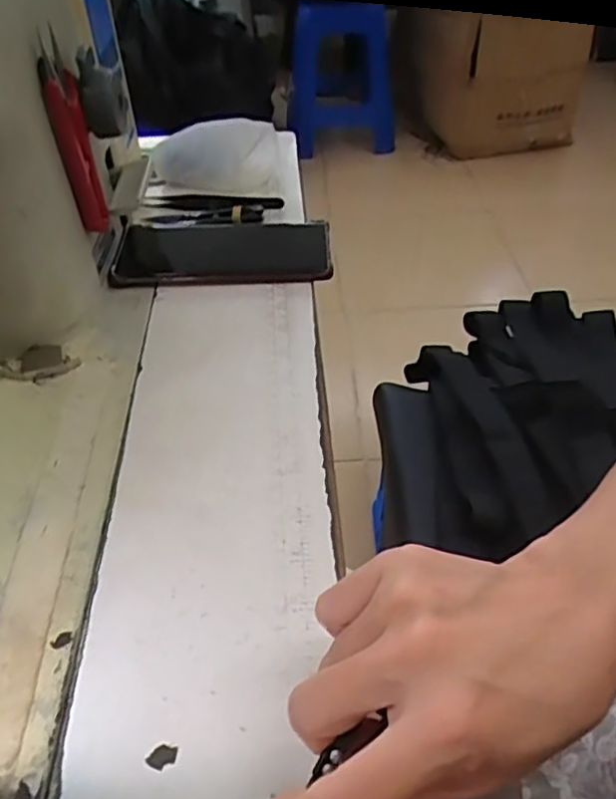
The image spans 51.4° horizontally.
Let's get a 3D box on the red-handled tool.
[{"bbox_3d":[-0.142,-0.157,0.390,0.018,0.110,0.019,-11,45,-10],"label":"red-handled tool"}]

